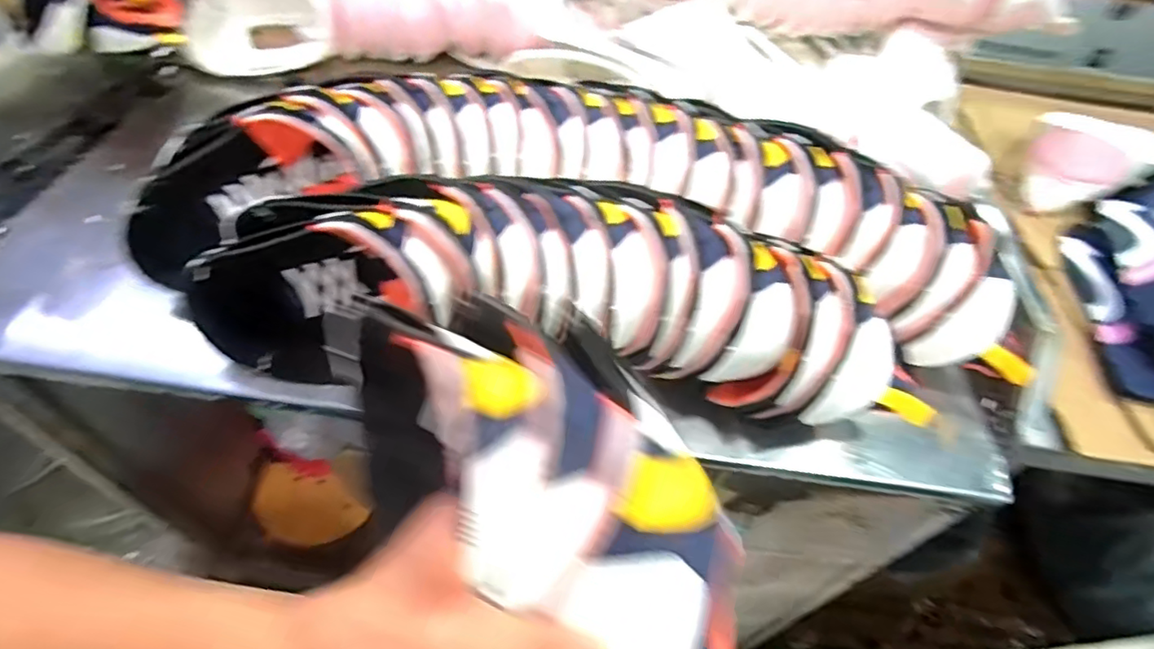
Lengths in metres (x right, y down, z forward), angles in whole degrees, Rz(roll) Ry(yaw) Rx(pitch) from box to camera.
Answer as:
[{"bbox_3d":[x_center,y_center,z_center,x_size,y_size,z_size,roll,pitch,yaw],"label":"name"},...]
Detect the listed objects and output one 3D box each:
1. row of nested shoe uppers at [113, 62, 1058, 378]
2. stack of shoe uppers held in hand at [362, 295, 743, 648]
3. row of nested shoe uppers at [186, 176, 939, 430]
[{"bbox_3d":[0.010,-0.124,0.550,0.796,0.128,0.219,8,51,2],"label":"row of nested shoe uppers"},{"bbox_3d":[-0.002,0.089,0.241,0.098,0.077,0.199,-35,80,-28],"label":"stack of shoe uppers held in hand"},{"bbox_3d":[-0.017,-0.021,0.487,0.600,0.148,0.127,8,51,2],"label":"row of nested shoe uppers"}]

